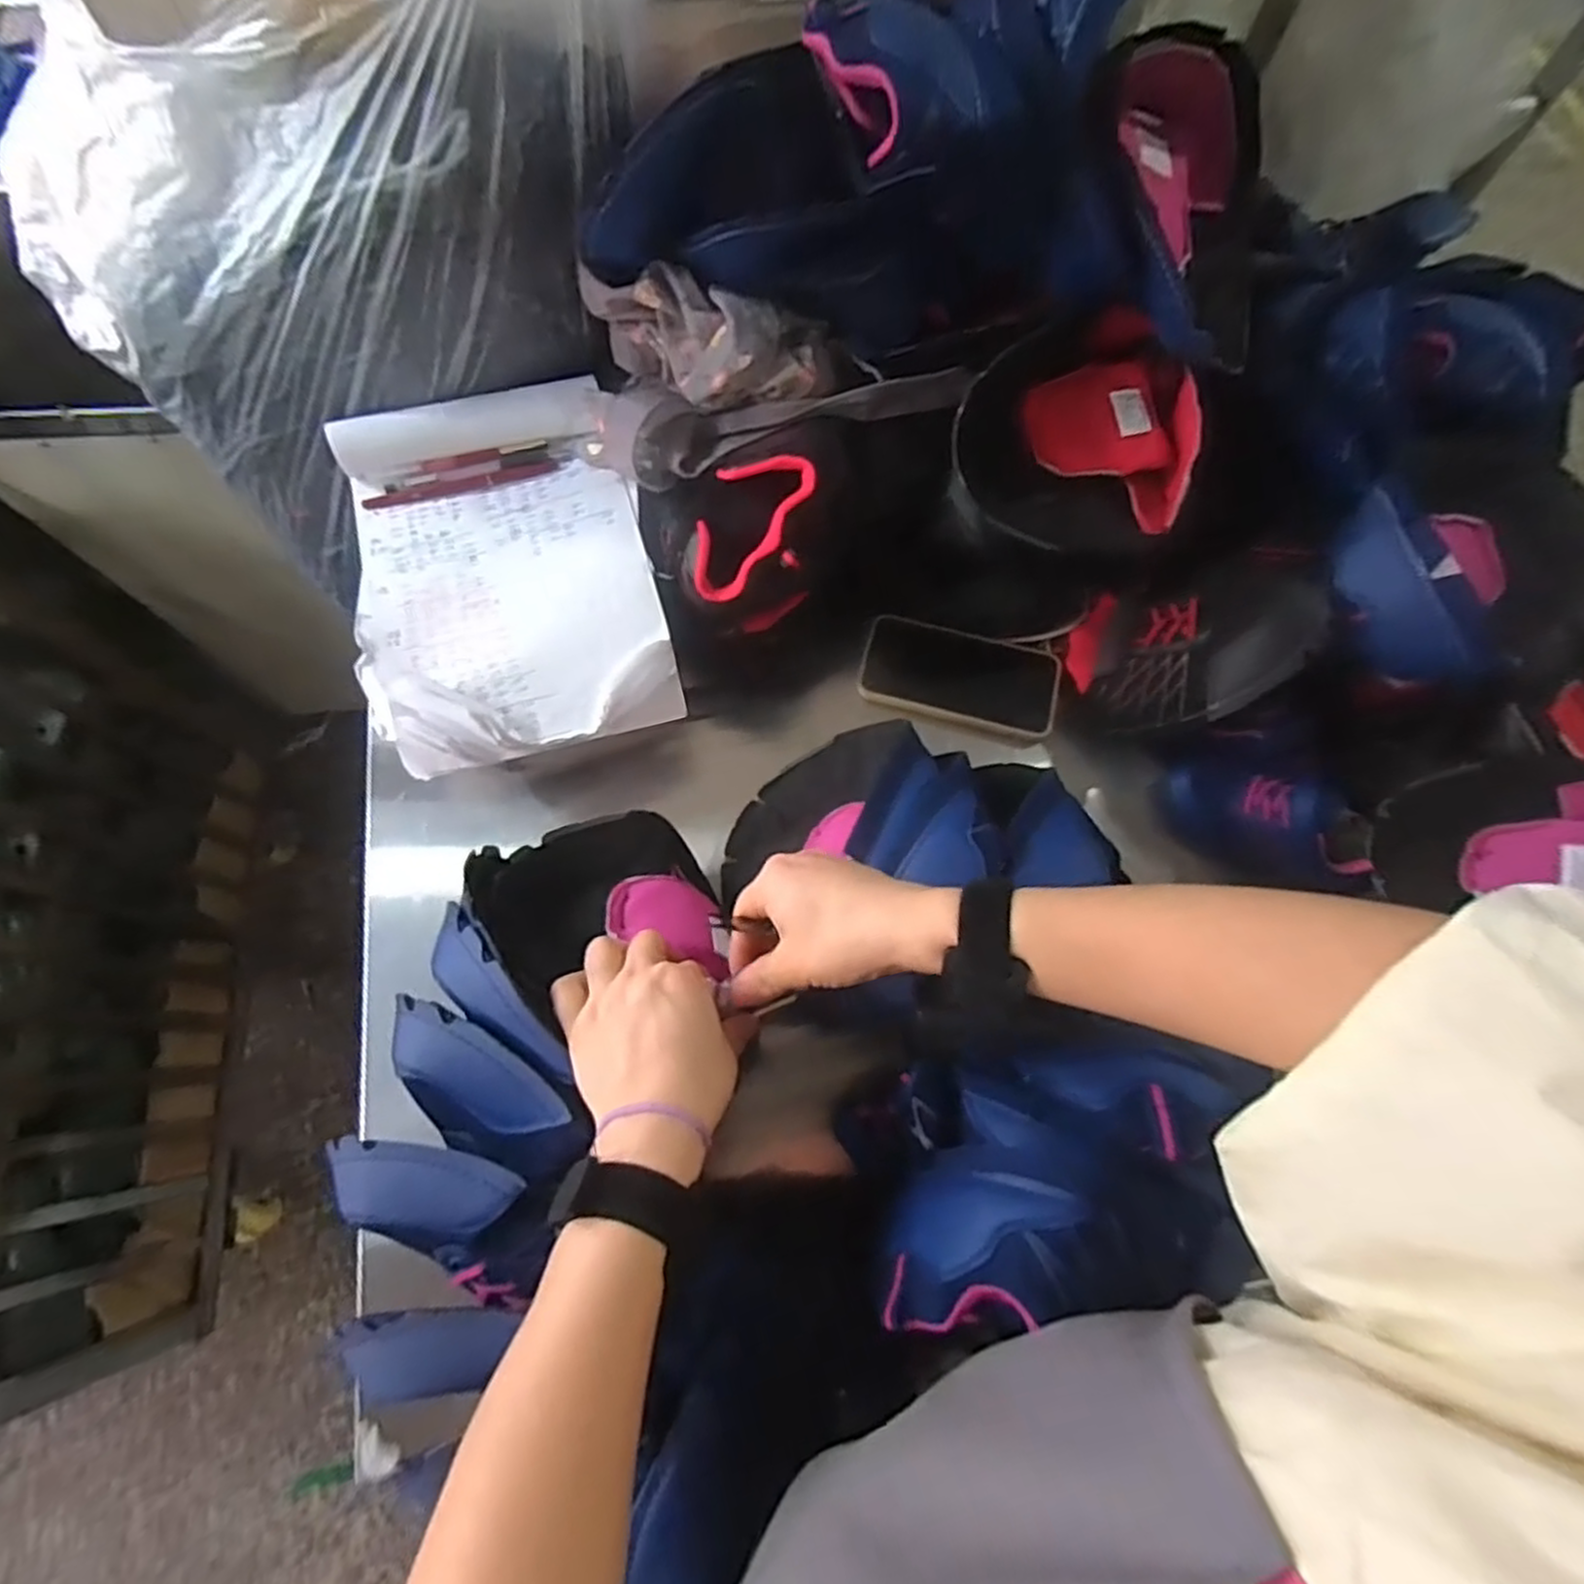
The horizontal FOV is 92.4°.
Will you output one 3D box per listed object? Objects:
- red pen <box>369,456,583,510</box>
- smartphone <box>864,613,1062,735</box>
[{"bbox_3d":[-0.236,-0.228,0.559,0.150,0.010,0.014,-16,72,-8],"label":"red pen"},{"bbox_3d":[0.138,-0.095,0.621,0.157,0.017,0.076,12,86,4],"label":"smartphone"}]

